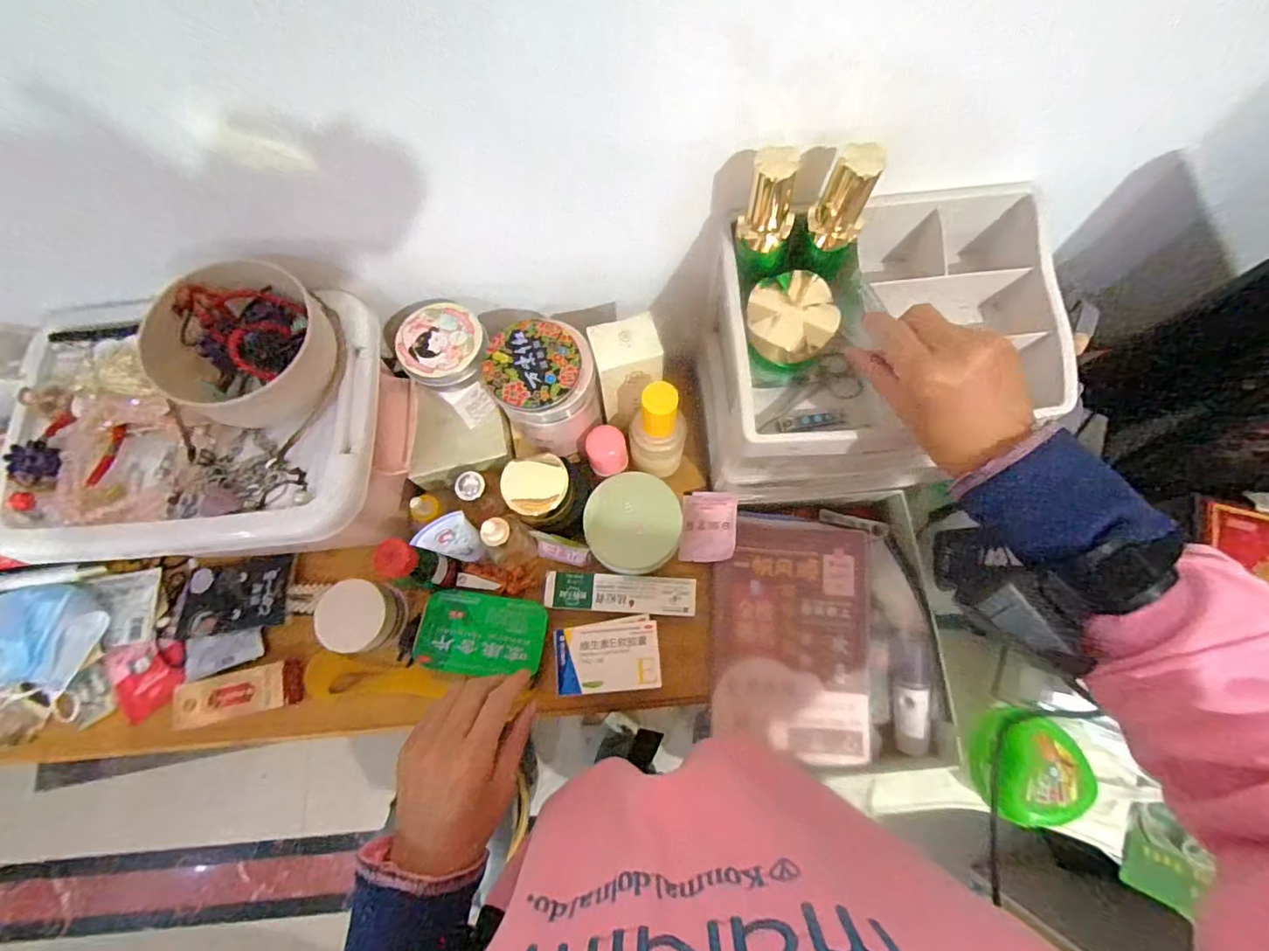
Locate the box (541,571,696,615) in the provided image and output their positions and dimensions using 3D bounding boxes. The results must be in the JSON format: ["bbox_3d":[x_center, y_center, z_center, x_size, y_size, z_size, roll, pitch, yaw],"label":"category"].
[{"bbox_3d":[-0.012,0.108,0.488,0.134,0.016,0.033,3,73,2],"label":"box"}]

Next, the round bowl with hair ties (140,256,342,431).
[{"bbox_3d":[-0.272,-0.095,0.376,0.108,0.057,0.114,0,73,1],"label":"round bowl with hair ties"}]

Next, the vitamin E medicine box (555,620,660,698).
[{"bbox_3d":[-0.022,0.155,0.453,0.085,0.030,0.051,-5,73,0],"label":"vitamin E medicine box"}]

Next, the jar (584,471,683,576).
[{"bbox_3d":[0.000,0.043,0.479,0.083,0.043,0.083,0,73,1],"label":"jar"}]

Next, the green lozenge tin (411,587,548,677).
[{"bbox_3d":[-0.134,0.138,0.465,0.109,0.021,0.067,6,74,3],"label":"green lozenge tin"}]

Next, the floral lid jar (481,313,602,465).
[{"bbox_3d":[-0.071,-0.070,0.446,0.082,0.103,0.080,0,73,1],"label":"floral lid jar"}]

